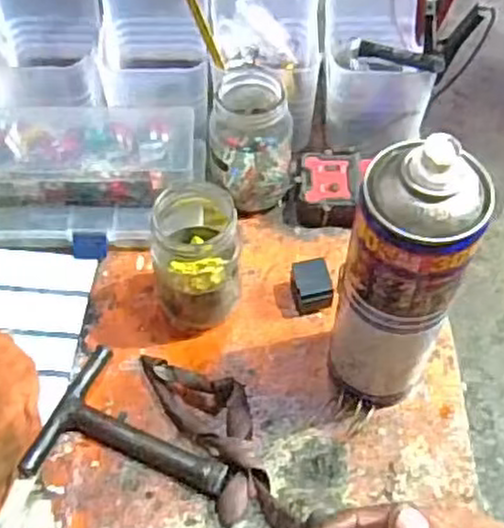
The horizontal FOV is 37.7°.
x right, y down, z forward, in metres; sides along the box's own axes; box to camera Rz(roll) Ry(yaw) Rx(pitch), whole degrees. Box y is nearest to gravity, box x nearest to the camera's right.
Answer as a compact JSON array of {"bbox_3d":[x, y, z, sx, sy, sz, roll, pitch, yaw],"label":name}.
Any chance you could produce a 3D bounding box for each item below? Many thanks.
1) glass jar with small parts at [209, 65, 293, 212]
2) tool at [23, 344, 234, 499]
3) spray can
[{"bbox_3d":[-0.002,-0.098,0.569,0.064,0.087,0.068,-1,57,-2],"label":"glass jar with small parts"},{"bbox_3d":[-0.073,0.115,0.489,0.125,0.020,0.094,20,59,11],"label":"tool"},{"bbox_3d":[0.084,0.015,0.427,0.070,0.221,0.058,20,59,11],"label":"spray can"}]

